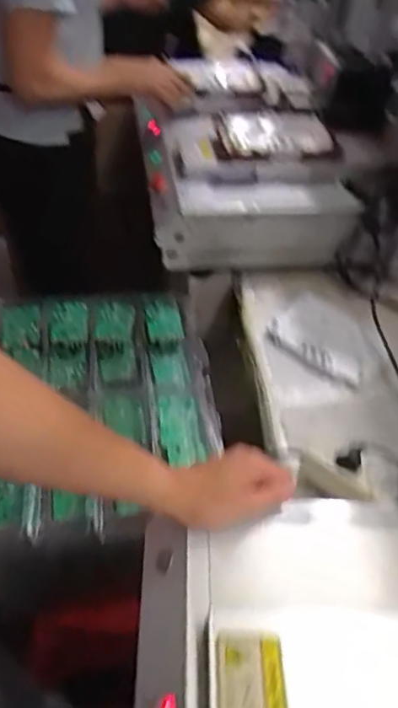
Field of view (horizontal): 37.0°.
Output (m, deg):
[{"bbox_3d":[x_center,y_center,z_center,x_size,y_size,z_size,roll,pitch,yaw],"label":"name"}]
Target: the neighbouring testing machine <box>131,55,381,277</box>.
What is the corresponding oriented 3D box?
[{"bbox_3d":[0.081,-0.390,1.203,0.388,0.234,0.582,-4,45,-9],"label":"neighbouring testing machine"}]

